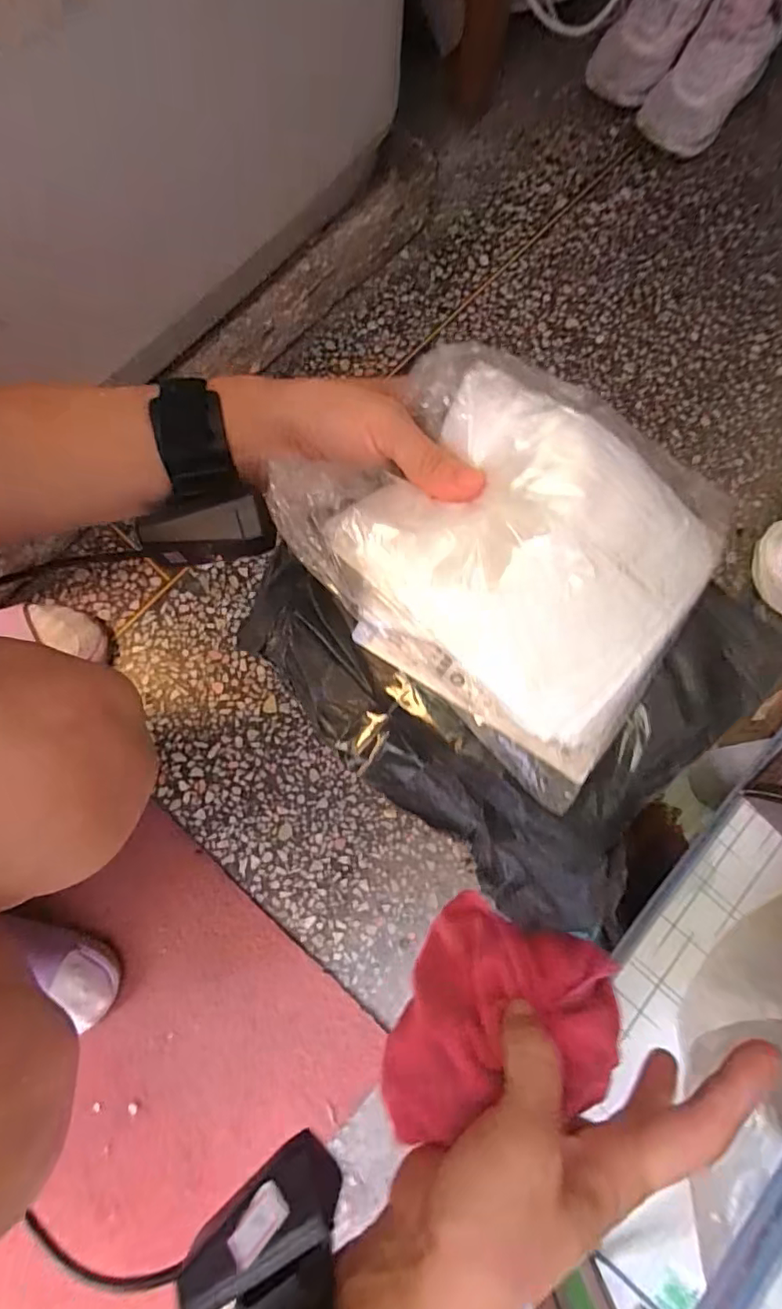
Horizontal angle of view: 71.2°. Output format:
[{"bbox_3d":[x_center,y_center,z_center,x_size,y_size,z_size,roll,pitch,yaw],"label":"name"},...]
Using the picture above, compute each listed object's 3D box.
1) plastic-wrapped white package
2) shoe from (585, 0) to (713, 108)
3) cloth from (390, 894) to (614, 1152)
[{"bbox_3d":[0.056,-0.058,0.263,0.188,0.038,0.165,42,80,10],"label":"plastic-wrapped white package"},{"bbox_3d":[0.366,-0.841,0.702,0.095,0.058,0.221,45,115,10],"label":"shoe"},{"bbox_3d":[0.048,0.179,0.282,0.121,0.081,0.077,-20,77,-4],"label":"cloth"}]

